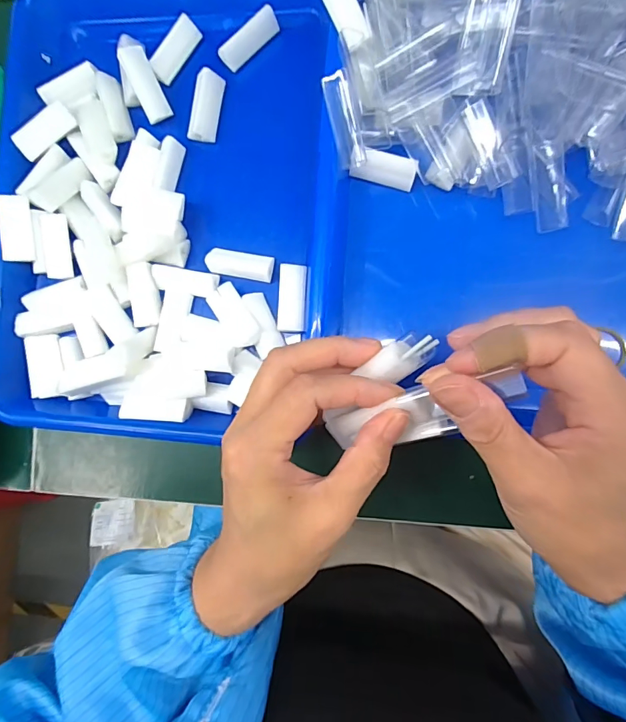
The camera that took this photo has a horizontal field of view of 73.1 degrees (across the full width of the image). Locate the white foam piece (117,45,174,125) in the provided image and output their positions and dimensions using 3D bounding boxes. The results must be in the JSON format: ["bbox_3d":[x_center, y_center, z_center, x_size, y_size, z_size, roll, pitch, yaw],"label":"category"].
[{"bbox_3d":[-0.120,-0.199,0.304,0.018,0.010,0.046,-19,118,9],"label":"white foam piece"}]

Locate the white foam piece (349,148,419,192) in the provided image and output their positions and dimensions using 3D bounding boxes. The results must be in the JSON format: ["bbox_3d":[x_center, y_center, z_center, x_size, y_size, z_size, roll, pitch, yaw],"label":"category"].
[{"bbox_3d":[0.048,-0.130,0.287,0.043,0.018,0.015,17,90,7],"label":"white foam piece"}]

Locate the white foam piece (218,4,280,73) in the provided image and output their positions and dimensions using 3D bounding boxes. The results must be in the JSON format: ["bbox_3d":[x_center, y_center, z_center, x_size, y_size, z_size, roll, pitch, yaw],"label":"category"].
[{"bbox_3d":[-0.046,-0.230,0.302,0.047,0.014,0.013,-38,84,4],"label":"white foam piece"}]

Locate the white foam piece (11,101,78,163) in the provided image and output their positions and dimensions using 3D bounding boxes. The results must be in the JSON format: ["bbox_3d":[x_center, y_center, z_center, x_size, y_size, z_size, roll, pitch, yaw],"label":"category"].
[{"bbox_3d":[-0.196,-0.168,0.306,0.044,0.008,0.023,-34,85,5],"label":"white foam piece"}]

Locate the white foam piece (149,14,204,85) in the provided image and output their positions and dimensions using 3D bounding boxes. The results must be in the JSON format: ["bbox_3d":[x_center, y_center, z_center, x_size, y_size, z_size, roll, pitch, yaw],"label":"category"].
[{"bbox_3d":[-0.101,-0.228,0.308,0.017,0.009,0.046,42,93,6],"label":"white foam piece"}]

